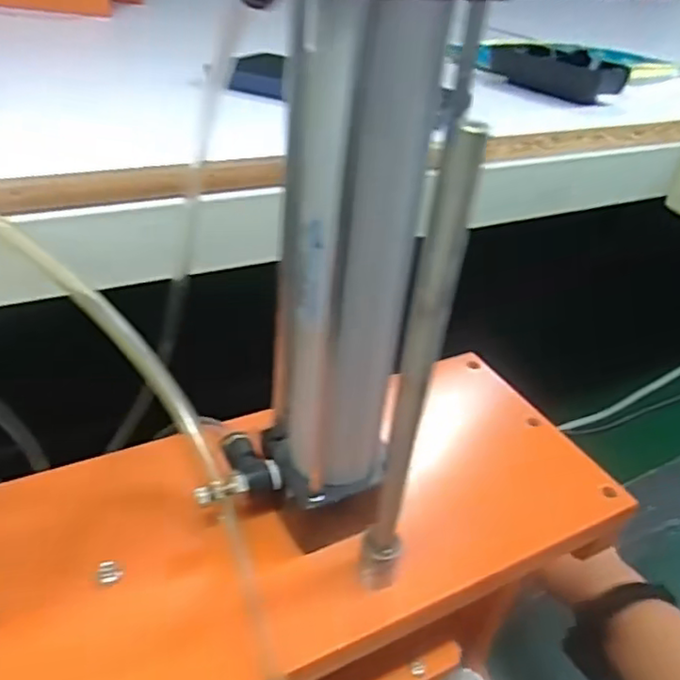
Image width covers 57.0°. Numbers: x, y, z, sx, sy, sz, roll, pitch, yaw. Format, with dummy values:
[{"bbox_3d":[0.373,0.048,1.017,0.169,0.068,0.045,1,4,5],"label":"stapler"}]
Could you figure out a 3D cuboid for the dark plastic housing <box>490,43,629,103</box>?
[{"bbox_3d":[0.177,-0.215,0.505,0.109,0.030,0.029,28,40,29],"label":"dark plastic housing"}]

